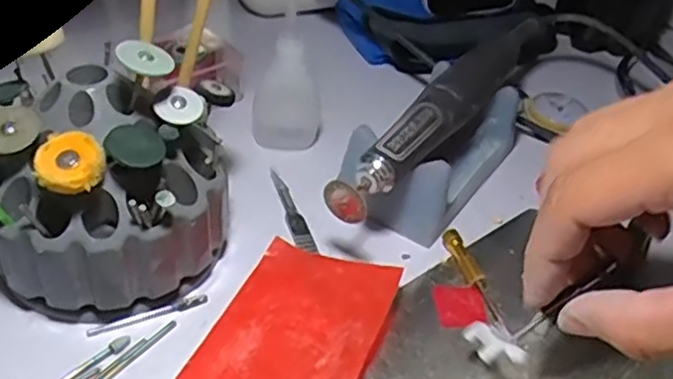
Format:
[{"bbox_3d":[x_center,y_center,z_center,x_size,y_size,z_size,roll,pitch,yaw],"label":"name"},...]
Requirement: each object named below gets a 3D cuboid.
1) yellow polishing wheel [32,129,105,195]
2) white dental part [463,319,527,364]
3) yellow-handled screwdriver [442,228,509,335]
[{"bbox_3d":[-0.095,-0.010,0.239,0.024,0.004,0.023,3,63,-7],"label":"yellow polishing wheel"},{"bbox_3d":[0.060,0.059,0.258,0.013,0.004,0.031,-45,27,-5],"label":"white dental part"},{"bbox_3d":[0.064,0.040,0.312,0.009,0.008,0.056,-9,43,-19],"label":"yellow-handled screwdriver"}]

